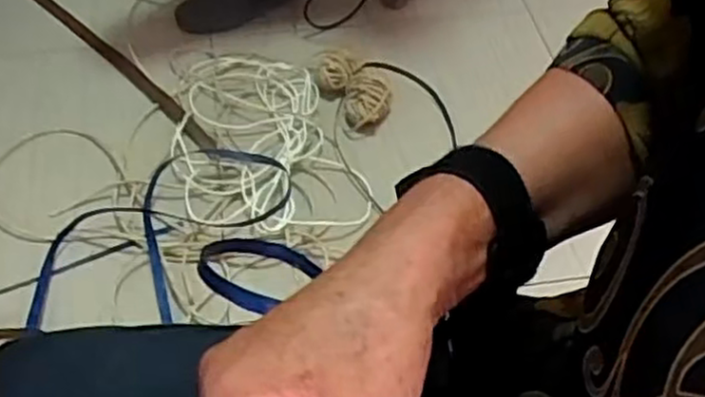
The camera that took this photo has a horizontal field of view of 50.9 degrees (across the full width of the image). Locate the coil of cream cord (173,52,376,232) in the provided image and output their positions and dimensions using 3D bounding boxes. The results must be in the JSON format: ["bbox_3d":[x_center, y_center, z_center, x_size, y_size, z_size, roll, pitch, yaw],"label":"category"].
[{"bbox_3d":[-0.157,-0.109,1.196,0.268,0.036,0.443,-15,52,-13],"label":"coil of cream cord"}]

